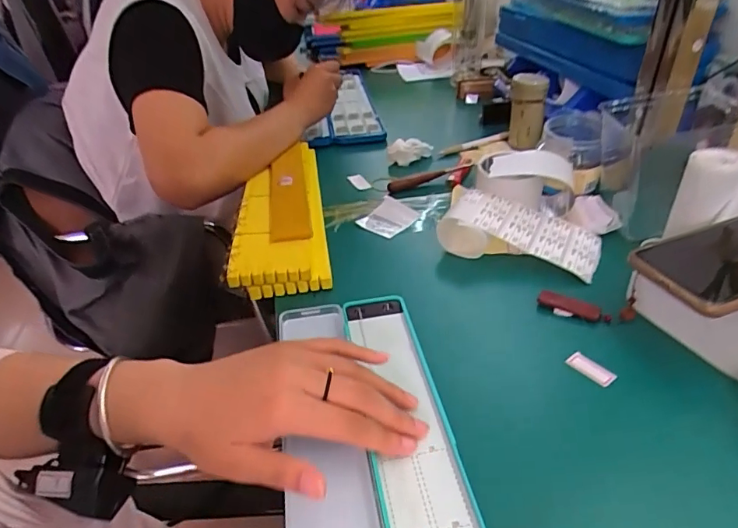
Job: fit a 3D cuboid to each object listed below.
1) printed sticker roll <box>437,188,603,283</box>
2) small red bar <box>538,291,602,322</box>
[{"bbox_3d":[0.162,-0.036,0.517,0.152,0.039,0.086,14,36,23],"label":"printed sticker roll"},{"bbox_3d":[0.176,0.036,0.431,0.052,0.011,0.016,23,42,33],"label":"small red bar"}]

